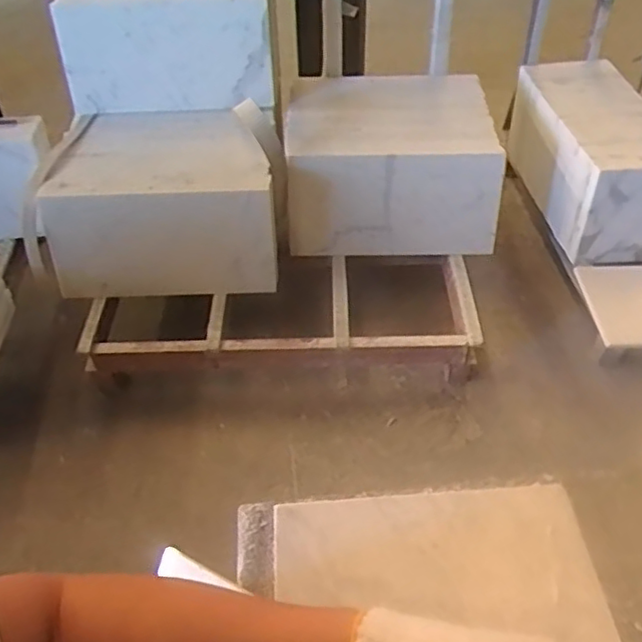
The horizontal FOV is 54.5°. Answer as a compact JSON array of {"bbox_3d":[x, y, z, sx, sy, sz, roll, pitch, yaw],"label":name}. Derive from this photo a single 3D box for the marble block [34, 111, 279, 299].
[{"bbox_3d":[-0.464,-0.348,1.820,0.685,0.347,0.452,0,45,3],"label":"marble block"}]

